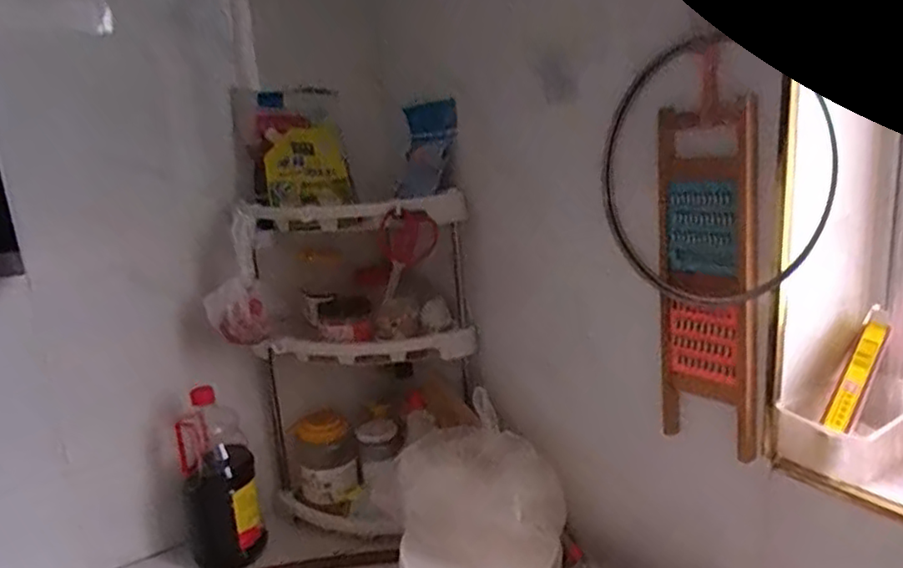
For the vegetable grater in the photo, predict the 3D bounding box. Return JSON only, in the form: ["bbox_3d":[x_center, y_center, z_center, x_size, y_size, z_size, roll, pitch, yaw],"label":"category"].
[{"bbox_3d":[0.247,-0.019,0.630,0.018,0.363,0.105,-10,12,-30],"label":"vegetable grater"}]

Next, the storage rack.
[{"bbox_3d":[-0.140,0.128,1.029,0.277,0.505,0.232,-11,16,-31],"label":"storage rack"}]

